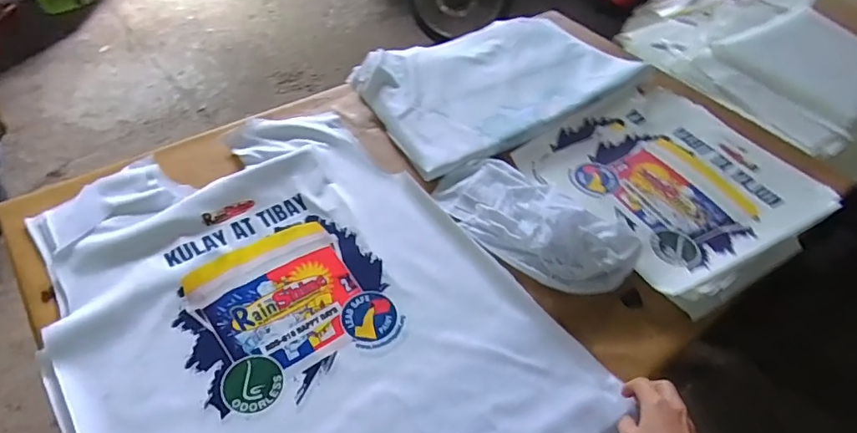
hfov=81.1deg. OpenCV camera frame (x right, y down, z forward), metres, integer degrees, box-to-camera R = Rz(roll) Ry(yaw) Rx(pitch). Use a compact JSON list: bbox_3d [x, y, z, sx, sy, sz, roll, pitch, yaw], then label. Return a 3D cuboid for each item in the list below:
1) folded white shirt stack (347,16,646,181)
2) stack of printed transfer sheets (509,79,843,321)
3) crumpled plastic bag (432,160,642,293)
[{"bbox_3d":[0.142,-0.285,1.017,0.566,0.045,0.369,-30,60,-24],"label":"folded white shirt stack"},{"bbox_3d":[0.440,-0.081,0.869,0.450,0.028,0.400,-29,60,-23],"label":"stack of printed transfer sheets"},{"bbox_3d":[0.158,-0.003,0.764,0.311,0.048,0.159,39,59,23],"label":"crumpled plastic bag"}]

